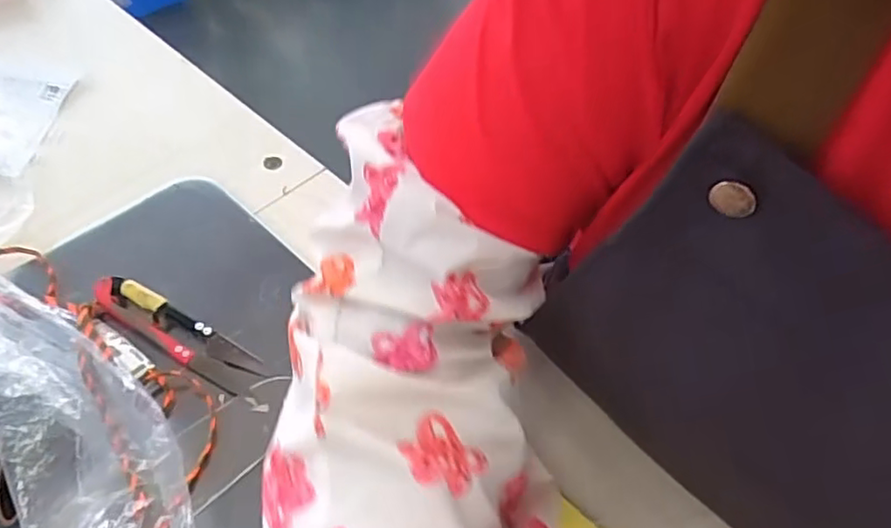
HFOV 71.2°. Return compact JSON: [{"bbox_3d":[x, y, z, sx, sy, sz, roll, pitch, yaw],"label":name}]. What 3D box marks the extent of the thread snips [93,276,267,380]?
[{"bbox_3d":[-0.137,0.032,0.315,0.094,0.011,0.023,28,55,16],"label":"thread snips"}]

